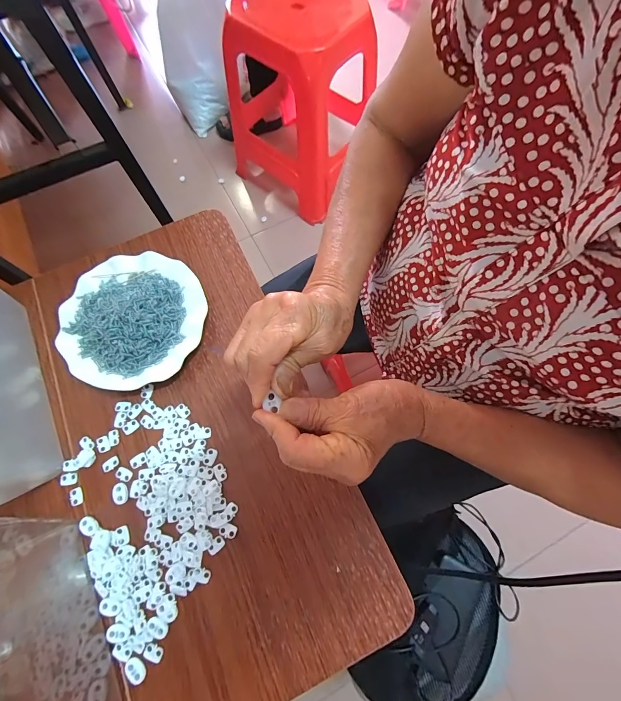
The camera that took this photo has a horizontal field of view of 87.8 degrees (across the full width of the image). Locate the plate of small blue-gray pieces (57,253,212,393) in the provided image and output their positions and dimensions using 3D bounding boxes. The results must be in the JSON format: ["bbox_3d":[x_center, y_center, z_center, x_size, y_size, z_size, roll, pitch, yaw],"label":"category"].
[{"bbox_3d":[-0.227,-0.040,0.415,0.179,0.057,0.177,0,70,1],"label":"plate of small blue-gray pieces"}]

